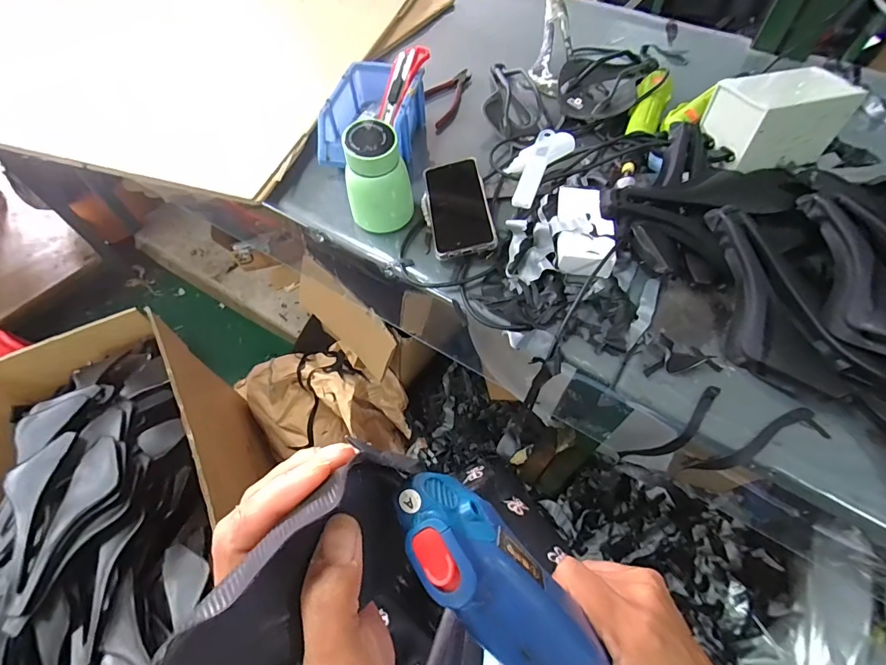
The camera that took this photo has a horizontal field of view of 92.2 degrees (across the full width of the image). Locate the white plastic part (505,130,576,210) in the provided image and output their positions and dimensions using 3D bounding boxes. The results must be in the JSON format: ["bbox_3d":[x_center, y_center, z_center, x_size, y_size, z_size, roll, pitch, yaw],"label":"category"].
[{"bbox_3d":[0.124,-0.235,0.588,0.064,0.033,0.142,29,64,17],"label":"white plastic part"}]

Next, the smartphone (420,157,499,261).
[{"bbox_3d":[0.017,-0.163,0.560,0.084,0.016,0.159,-13,60,8],"label":"smartphone"}]

